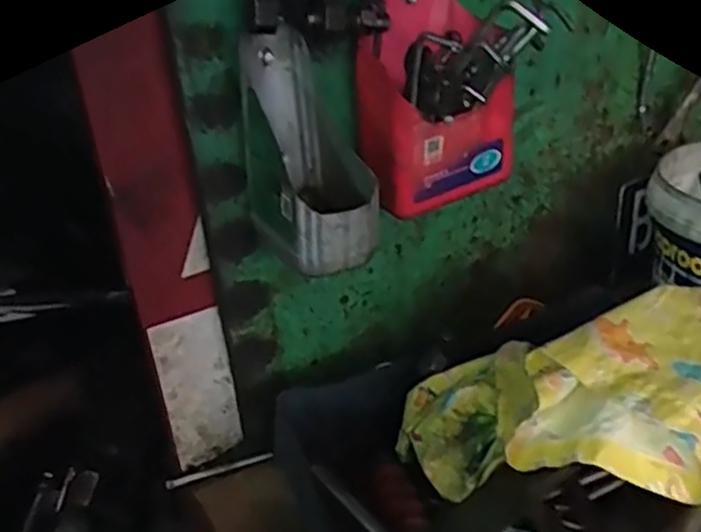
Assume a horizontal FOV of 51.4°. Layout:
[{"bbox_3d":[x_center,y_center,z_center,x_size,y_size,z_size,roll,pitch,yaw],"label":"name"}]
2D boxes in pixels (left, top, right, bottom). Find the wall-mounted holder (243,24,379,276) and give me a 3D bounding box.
[{"bbox_3d":[-0.030,-0.073,0.469,0.076,0.125,0.104,-10,28,-7],"label":"wall-mounted holder"}]

